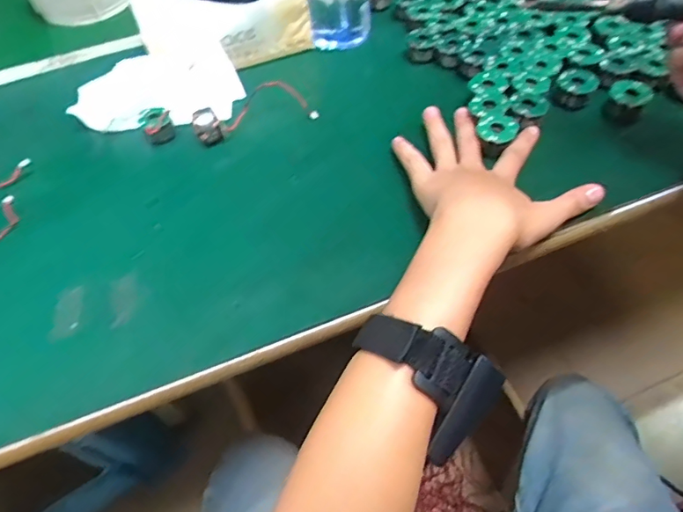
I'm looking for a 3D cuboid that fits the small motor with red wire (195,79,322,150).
[{"bbox_3d":[-0.076,-0.127,0.439,0.107,0.033,0.023,-17,55,-9],"label":"small motor with red wire"}]

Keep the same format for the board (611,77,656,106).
[{"bbox_3d":[0.245,-0.139,0.422,0.032,0.010,0.028,25,59,19],"label":"board"}]

